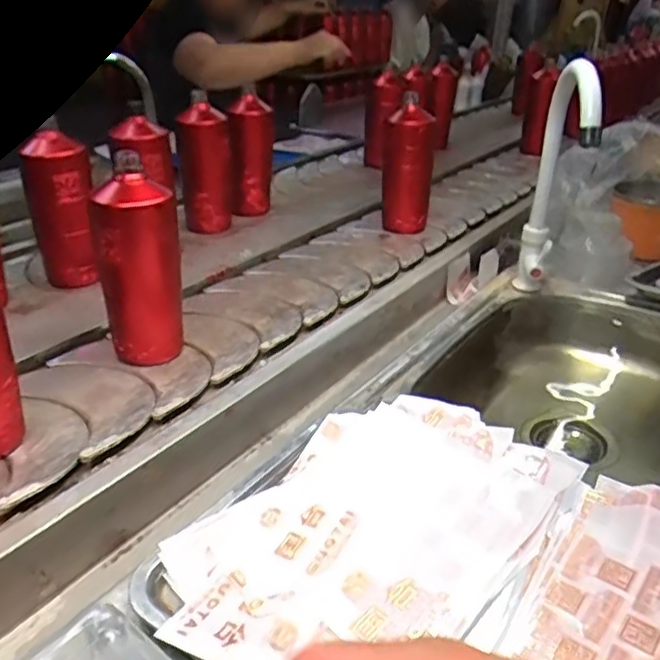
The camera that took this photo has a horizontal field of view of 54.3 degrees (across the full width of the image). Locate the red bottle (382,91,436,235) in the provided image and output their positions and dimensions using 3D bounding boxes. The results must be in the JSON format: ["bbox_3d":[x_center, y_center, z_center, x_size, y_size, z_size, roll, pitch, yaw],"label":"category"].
[{"bbox_3d":[0.129,-0.255,1.037,0.085,0.198,0.066,2,29,2],"label":"red bottle"}]

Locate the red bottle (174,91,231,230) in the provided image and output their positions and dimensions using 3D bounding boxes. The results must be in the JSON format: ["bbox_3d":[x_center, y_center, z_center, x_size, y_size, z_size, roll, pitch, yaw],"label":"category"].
[{"bbox_3d":[-0.202,-0.265,1.031,0.078,0.205,0.061,-4,29,-9],"label":"red bottle"}]

